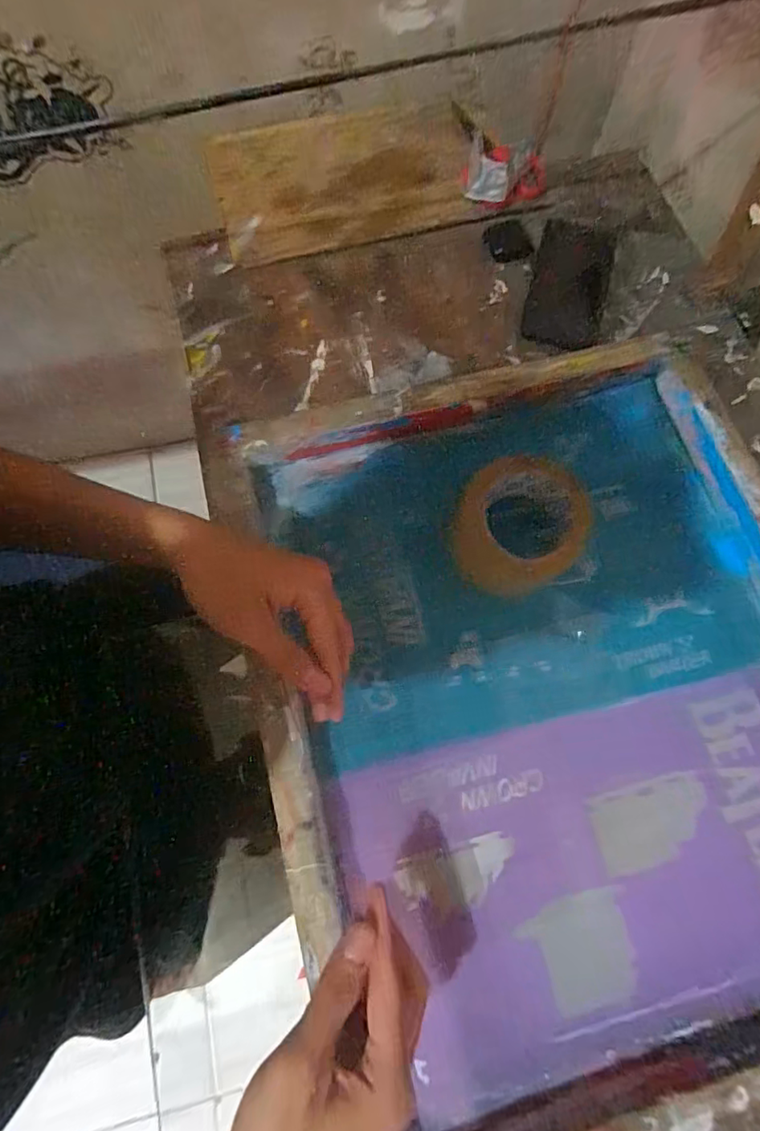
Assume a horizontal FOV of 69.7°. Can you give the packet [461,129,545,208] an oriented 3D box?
[{"bbox_3d":[0.134,-0.426,0.594,0.087,0.019,0.075,18,89,13],"label":"packet"}]

